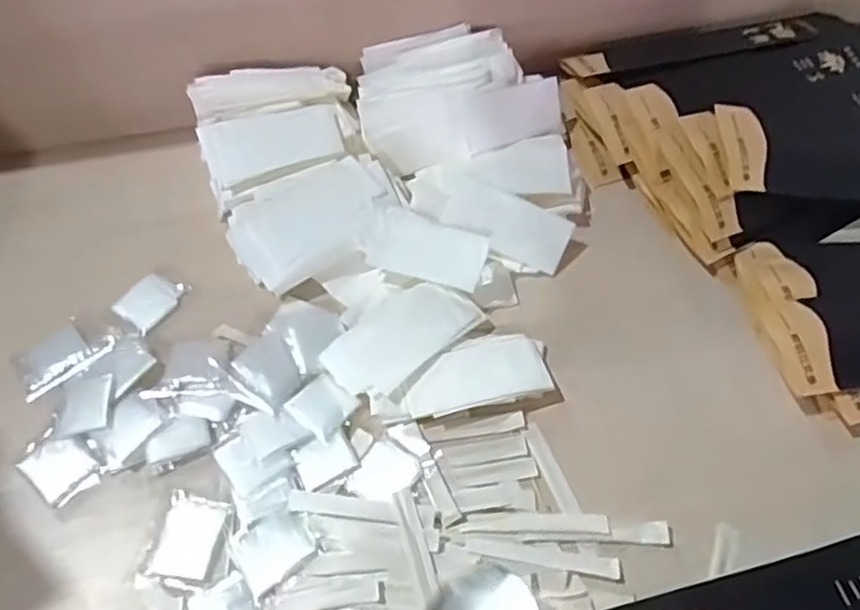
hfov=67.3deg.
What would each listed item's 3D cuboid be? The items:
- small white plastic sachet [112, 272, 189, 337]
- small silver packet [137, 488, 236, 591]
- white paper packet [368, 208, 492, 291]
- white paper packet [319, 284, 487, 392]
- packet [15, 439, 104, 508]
[{"bbox_3d":[-0.214,-0.004,0.499,0.043,0.009,0.050,31,64,17],"label":"small white plastic sachet"},{"bbox_3d":[-0.146,0.143,0.396,0.049,0.004,0.054,4,59,3],"label":"small silver packet"},{"bbox_3d":[-0.002,-0.042,0.484,0.086,0.006,0.047,15,81,5],"label":"white paper packet"},{"bbox_3d":[-0.022,0.022,0.464,0.105,0.014,0.062,-39,66,-20],"label":"white paper packet"},{"bbox_3d":[-0.243,0.106,0.423,0.053,0.005,0.036,35,65,20],"label":"packet"}]

